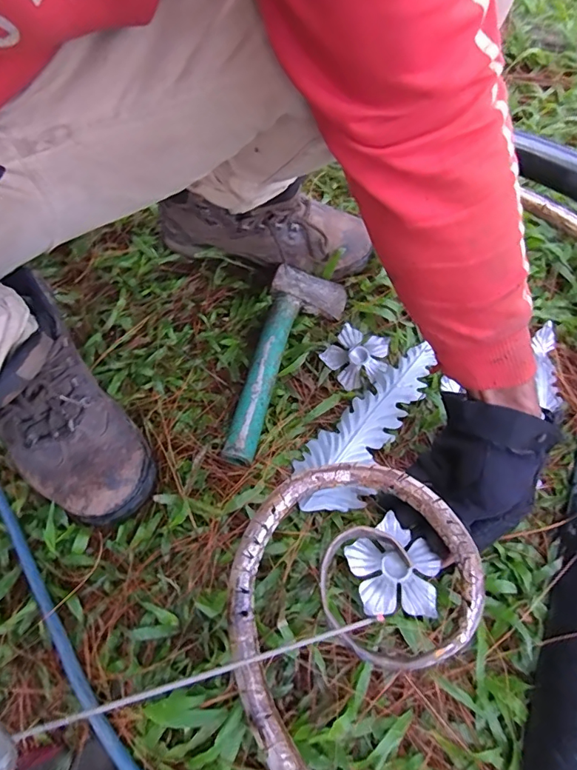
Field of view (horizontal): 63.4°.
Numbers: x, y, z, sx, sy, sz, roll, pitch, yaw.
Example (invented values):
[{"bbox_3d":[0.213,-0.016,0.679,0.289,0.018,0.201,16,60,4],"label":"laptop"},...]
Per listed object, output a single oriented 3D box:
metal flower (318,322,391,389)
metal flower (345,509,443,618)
[{"bbox_3d":[0.078,-0.033,0.535,0.066,0.009,0.072,32,66,20],"label":"metal flower"},{"bbox_3d":[0.084,0.147,0.381,0.068,0.010,0.072,-2,59,2],"label":"metal flower"}]

